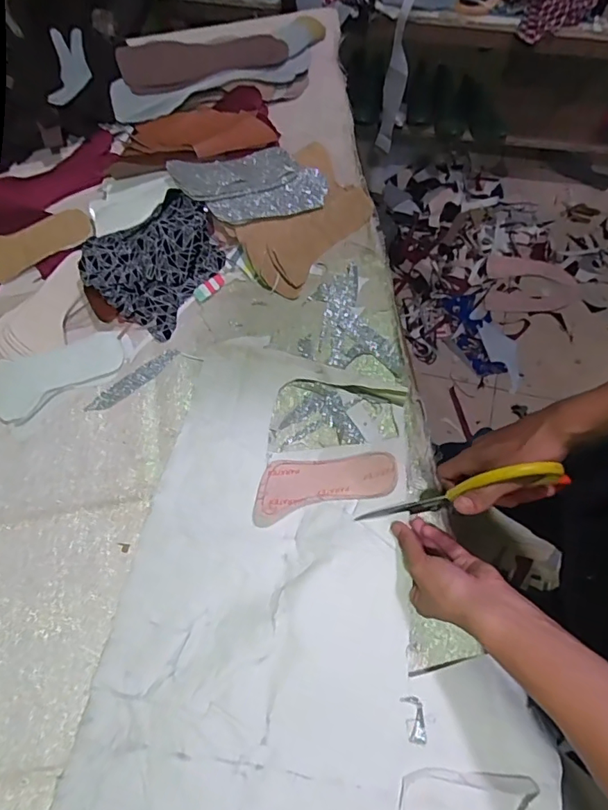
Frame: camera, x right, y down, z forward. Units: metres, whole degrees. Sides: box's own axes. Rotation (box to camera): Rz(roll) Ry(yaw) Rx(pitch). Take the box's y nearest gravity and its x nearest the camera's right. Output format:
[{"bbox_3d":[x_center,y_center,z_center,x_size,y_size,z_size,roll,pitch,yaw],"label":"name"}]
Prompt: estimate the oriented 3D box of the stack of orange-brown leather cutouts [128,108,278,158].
[{"bbox_3d":[-0.154,-0.402,0.737,0.213,0.024,0.080,-4,71,1],"label":"stack of orange-brown leather cutouts"}]

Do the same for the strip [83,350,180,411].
[{"bbox_3d":[-0.220,-0.031,0.652,0.131,0.004,0.025,-38,74,-10],"label":"strip"}]

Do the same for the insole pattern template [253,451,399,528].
[{"bbox_3d":[0.020,0.085,0.582,0.169,0.023,0.069,-15,57,8],"label":"insole pattern template"}]

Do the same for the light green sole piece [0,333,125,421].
[{"bbox_3d":[-0.322,-0.045,0.651,0.177,0.015,0.071,-26,73,-7],"label":"light green sole piece"}]

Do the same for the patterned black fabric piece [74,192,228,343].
[{"bbox_3d":[-0.205,-0.200,0.674,0.152,0.062,0.172,30,75,11],"label":"patterned black fabric piece"}]

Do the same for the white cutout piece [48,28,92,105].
[{"bbox_3d":[-0.347,-0.507,0.747,0.061,0.014,0.149,-10,68,6],"label":"white cutout piece"}]

